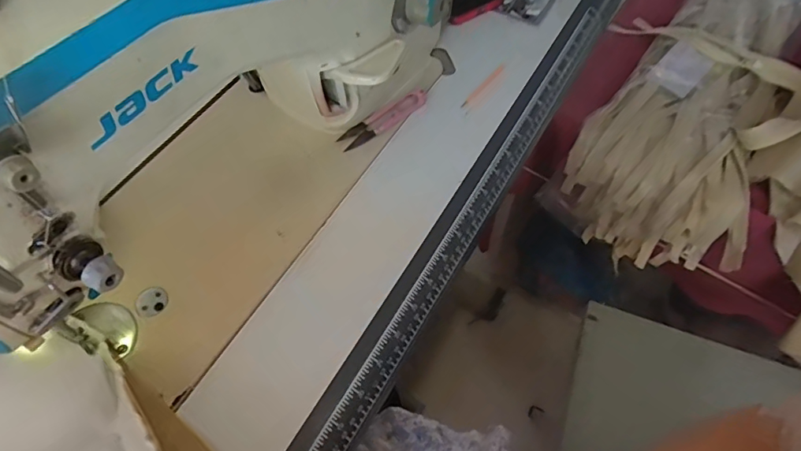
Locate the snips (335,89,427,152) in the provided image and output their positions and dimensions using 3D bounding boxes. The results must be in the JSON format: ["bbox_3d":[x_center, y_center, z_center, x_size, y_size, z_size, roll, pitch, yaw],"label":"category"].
[{"bbox_3d":[-0.014,-0.104,0.494,0.099,0.013,0.022,-30,62,-18],"label":"snips"}]

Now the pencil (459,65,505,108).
[{"bbox_3d":[0.086,-0.144,0.522,0.007,0.004,0.071,37,64,21],"label":"pencil"}]

